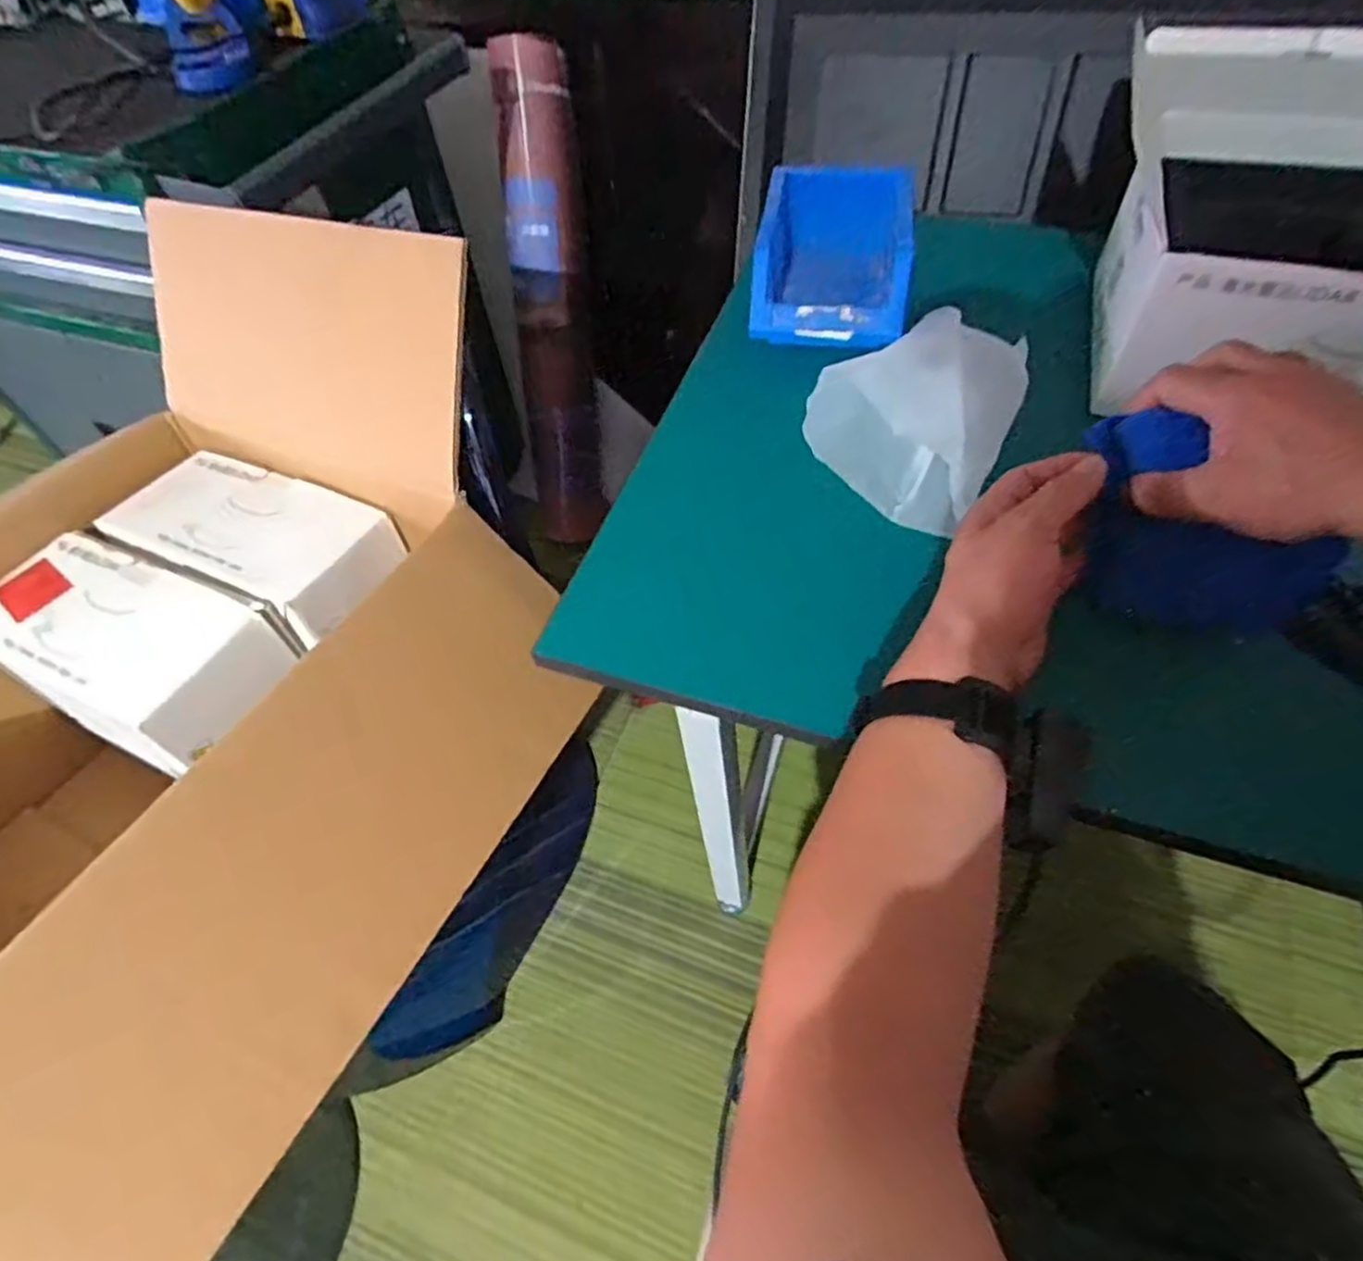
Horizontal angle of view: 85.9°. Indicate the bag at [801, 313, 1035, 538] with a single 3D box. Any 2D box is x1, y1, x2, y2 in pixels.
[{"bbox_3d":[0.174,-0.166,0.529,0.129,0.056,0.178,27,62,22],"label":"bag"}]

